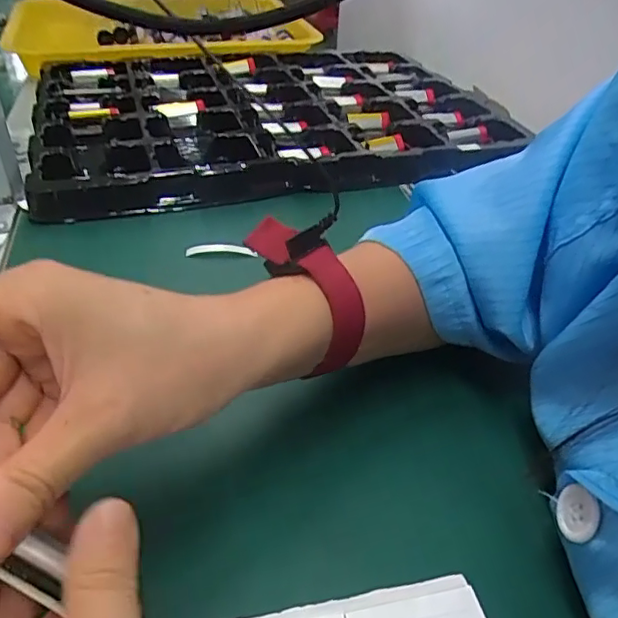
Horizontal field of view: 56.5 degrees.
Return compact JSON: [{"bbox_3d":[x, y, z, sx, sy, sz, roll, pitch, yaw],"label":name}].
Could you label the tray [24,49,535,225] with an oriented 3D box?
[{"bbox_3d":[-0.041,-0.199,0.576,0.428,0.031,0.331,-10,40,-15],"label":"tray"}]

